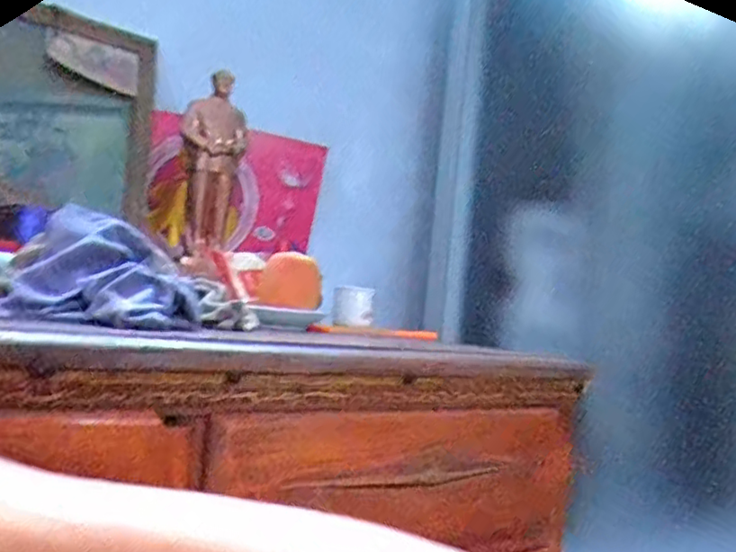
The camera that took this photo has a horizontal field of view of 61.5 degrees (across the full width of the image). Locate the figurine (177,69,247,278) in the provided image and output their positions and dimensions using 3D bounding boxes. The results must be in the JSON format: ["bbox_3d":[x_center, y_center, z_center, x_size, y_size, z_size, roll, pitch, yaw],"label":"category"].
[{"bbox_3d":[-0.215,-0.136,0.842,0.086,0.260,0.051,7,-3,-11],"label":"figurine"}]

